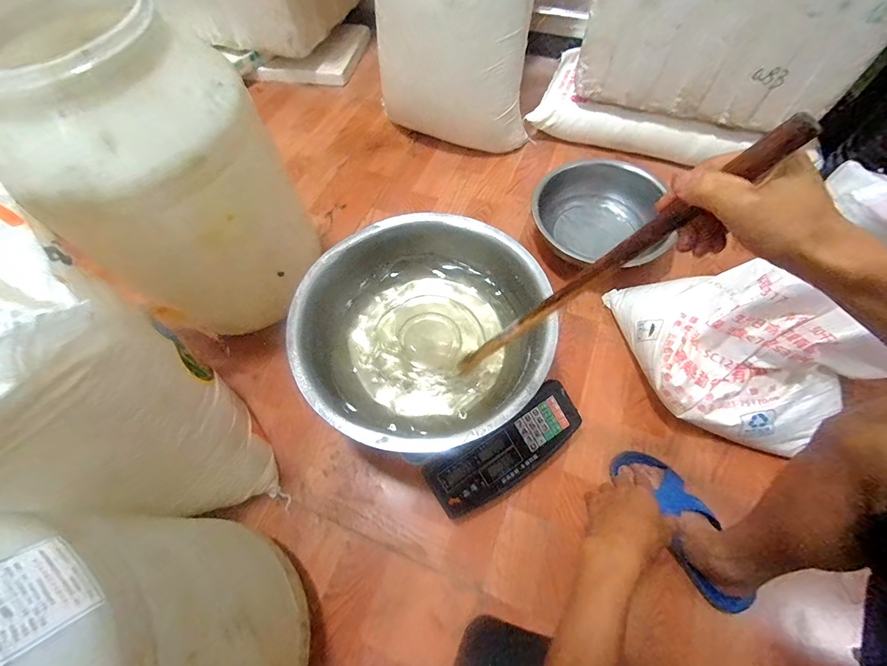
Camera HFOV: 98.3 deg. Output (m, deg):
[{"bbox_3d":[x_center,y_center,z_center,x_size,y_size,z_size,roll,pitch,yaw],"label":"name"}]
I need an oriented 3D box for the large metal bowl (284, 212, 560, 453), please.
[{"bbox_3d":[-0.036,-0.005,0.722,0.442,0.124,0.441,-1,63,2],"label":"large metal bowl"}]

